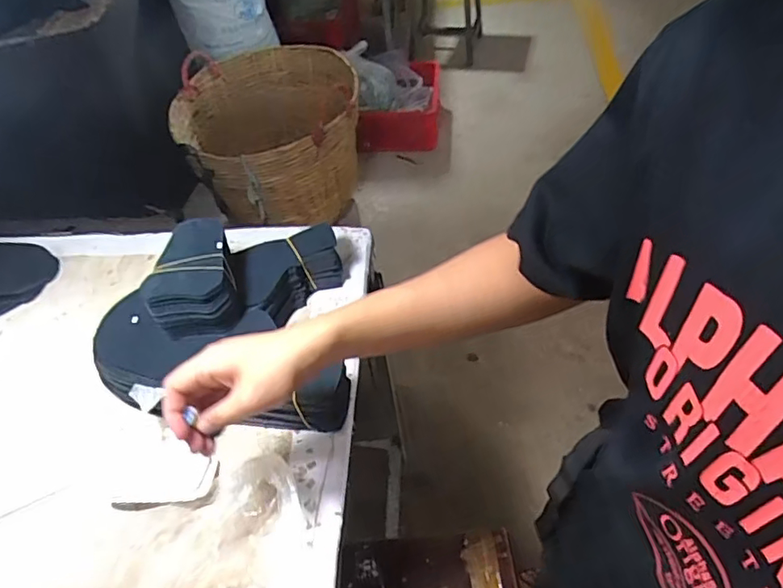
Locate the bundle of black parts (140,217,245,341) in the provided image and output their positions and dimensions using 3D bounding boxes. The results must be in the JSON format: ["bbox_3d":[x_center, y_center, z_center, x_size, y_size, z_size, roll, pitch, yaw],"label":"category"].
[{"bbox_3d":[-0.237,-0.018,0.656,0.100,0.064,0.140,-13,51,-5],"label":"bundle of black parts"}]

